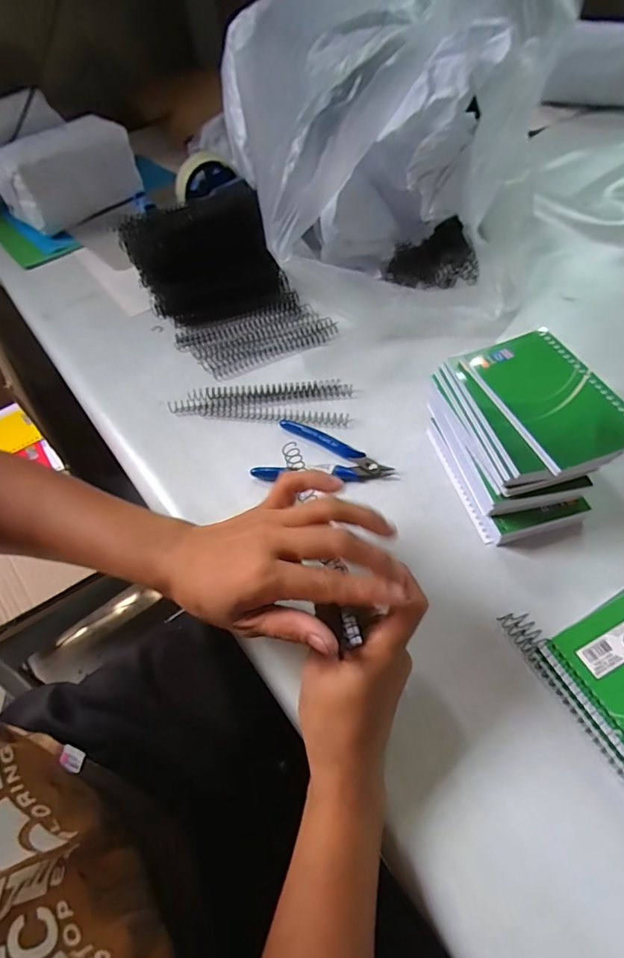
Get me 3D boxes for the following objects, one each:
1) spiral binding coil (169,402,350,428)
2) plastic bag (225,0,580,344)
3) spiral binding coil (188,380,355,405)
[{"bbox_3d":[-0.055,-0.070,0.482,0.184,0.010,0.020,5,55,9],"label":"spiral binding coil"},{"bbox_3d":[0.109,-0.328,0.481,0.255,0.282,0.229,10,56,13],"label":"plastic bag"},{"bbox_3d":[-0.043,-0.093,0.497,0.168,0.012,0.021,-4,54,2],"label":"spiral binding coil"}]

